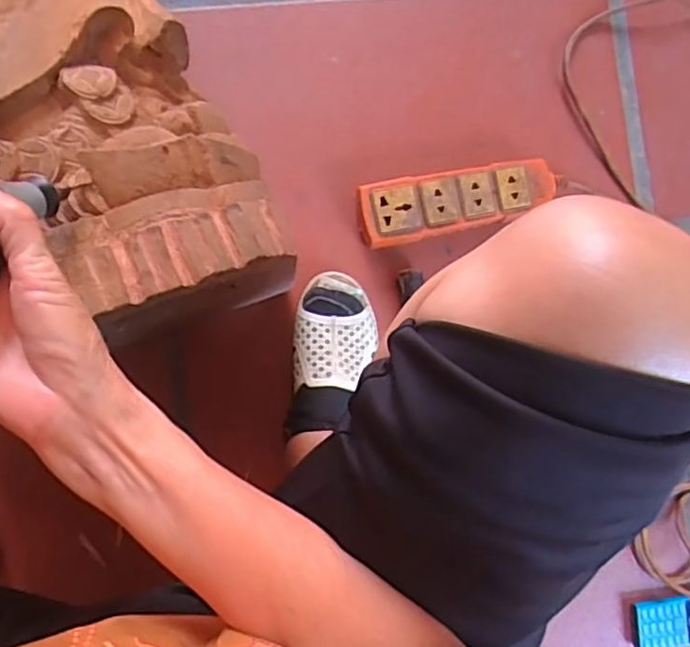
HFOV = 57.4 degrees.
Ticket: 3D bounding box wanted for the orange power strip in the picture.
[{"bbox_3d":[0.113,-0.122,0.631,0.198,0.046,0.063,-12,90,-8],"label":"orange power strip"}]

